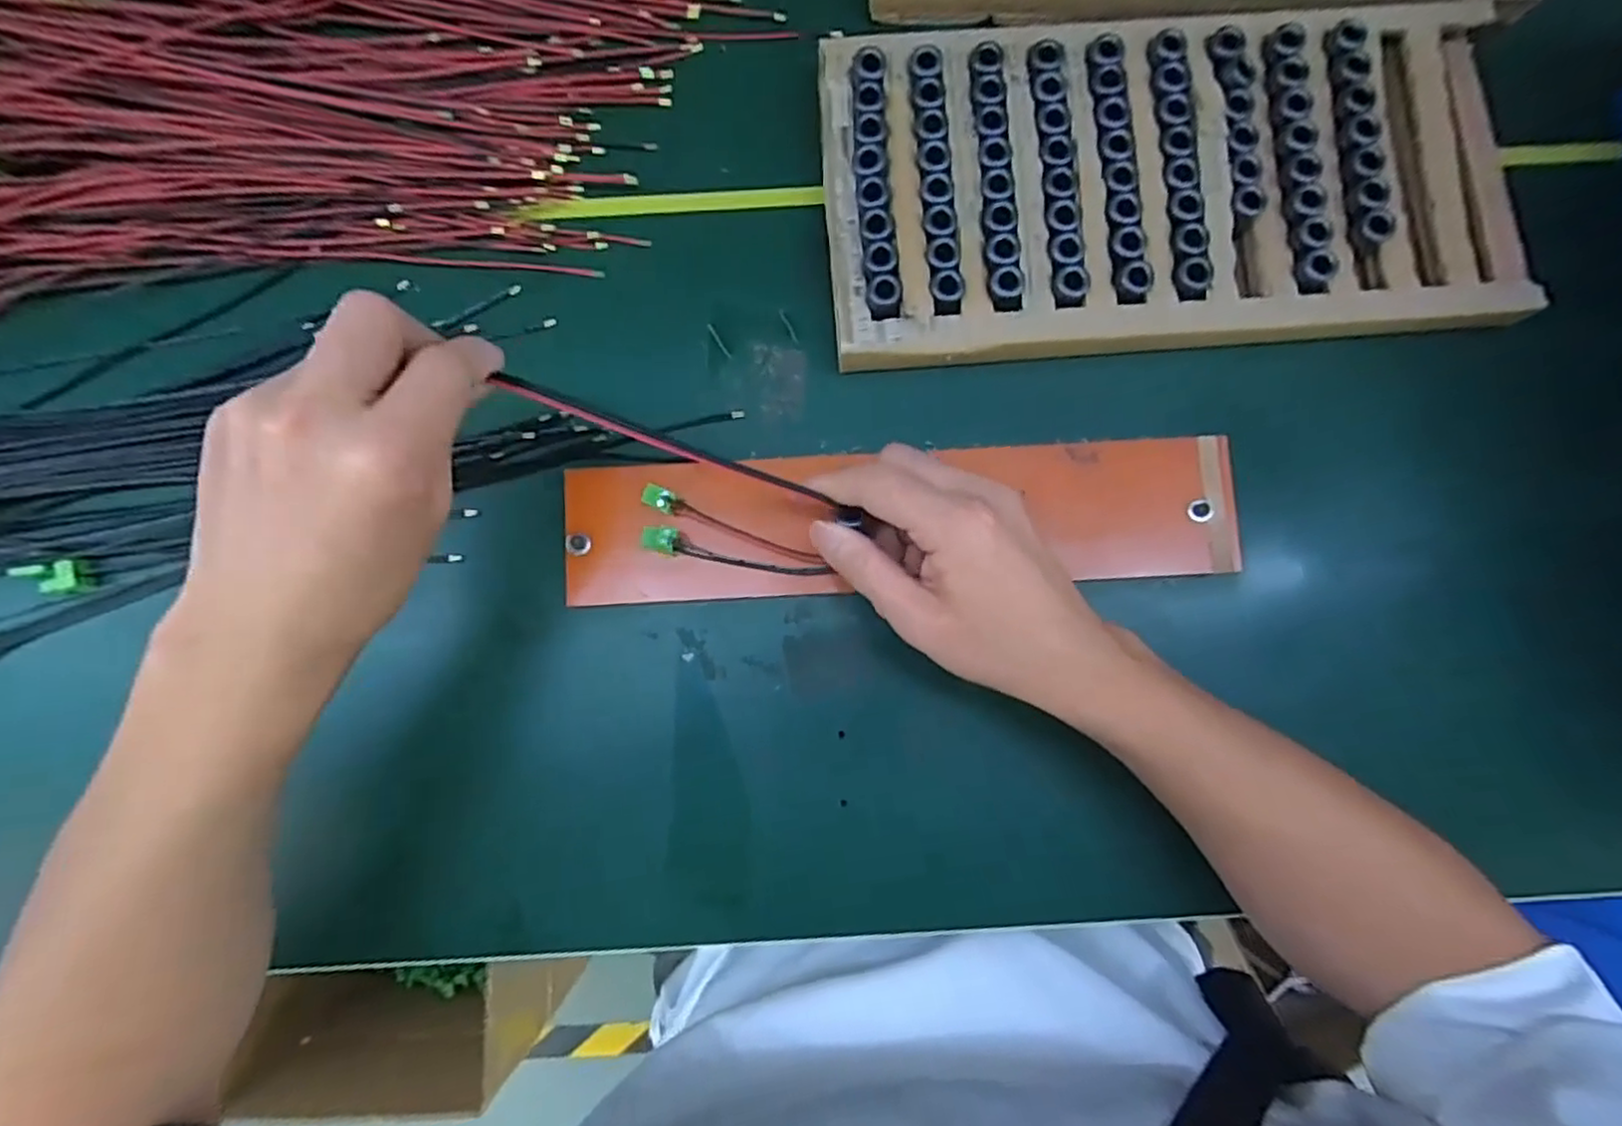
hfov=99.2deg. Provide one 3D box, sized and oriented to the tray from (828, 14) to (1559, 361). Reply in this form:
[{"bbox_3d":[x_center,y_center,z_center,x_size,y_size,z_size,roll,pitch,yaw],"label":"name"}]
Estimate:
[{"bbox_3d":[0.188,-0.202,0.358,0.353,0.029,0.175,-3,84,0],"label":"tray"}]

